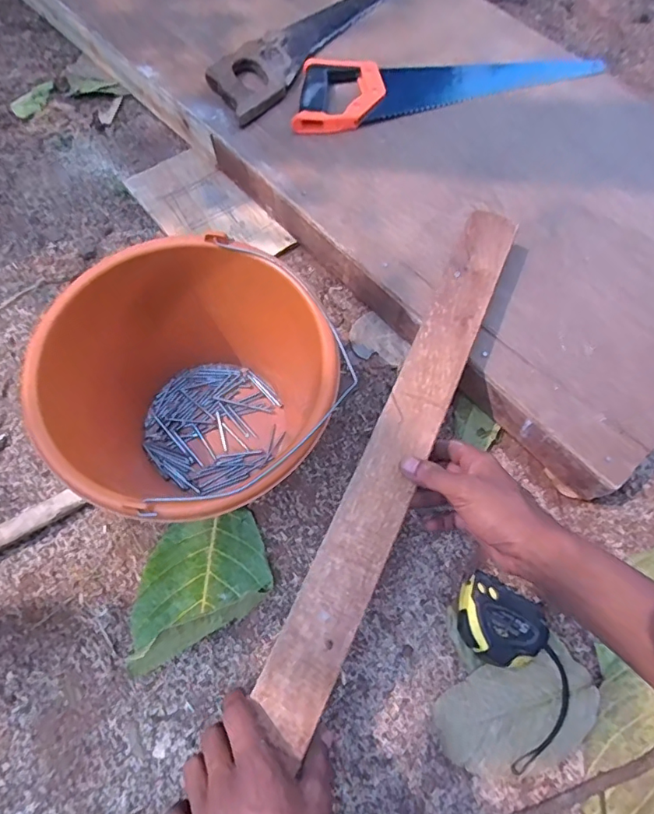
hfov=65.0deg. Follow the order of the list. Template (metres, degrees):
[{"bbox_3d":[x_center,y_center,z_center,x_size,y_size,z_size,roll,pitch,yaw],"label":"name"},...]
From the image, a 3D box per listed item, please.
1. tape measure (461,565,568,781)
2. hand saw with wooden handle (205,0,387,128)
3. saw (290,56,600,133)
[{"bbox_3d":[0.175,0.231,0.470,0.075,0.038,0.155,-18,68,-9],"label":"tape measure"},{"bbox_3d":[0.004,-0.574,0.750,0.090,0.020,0.501,33,70,13],"label":"hand saw with wooden handle"},{"bbox_3d":[0.165,-0.441,0.695,0.433,0.025,0.123,-8,66,-5],"label":"saw"}]

